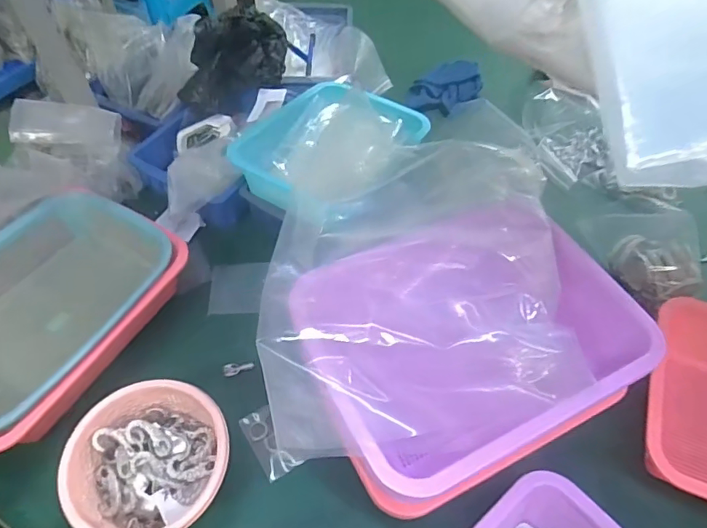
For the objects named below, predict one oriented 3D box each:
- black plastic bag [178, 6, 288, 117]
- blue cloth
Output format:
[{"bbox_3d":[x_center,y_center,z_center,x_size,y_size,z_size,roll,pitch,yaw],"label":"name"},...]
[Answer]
[{"bbox_3d":[-0.197,-0.353,0.835,0.161,0.110,0.195,0,54,-1],"label":"black plastic bag"},{"bbox_3d":[0.168,-0.330,0.928,0.119,0.055,0.098,-29,60,-20],"label":"blue cloth"}]

